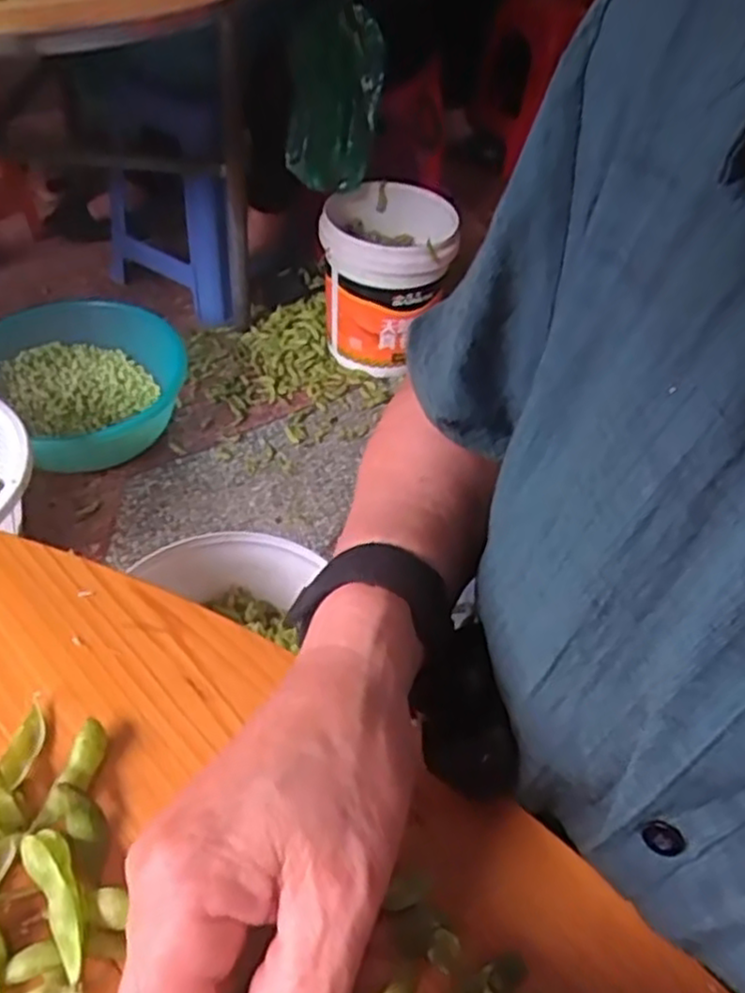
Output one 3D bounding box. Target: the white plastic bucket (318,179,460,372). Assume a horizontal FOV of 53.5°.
[{"bbox_3d":[0.028,-0.516,1.713,0.283,0.303,0.365,7,47,0],"label":"white plastic bucket"}]

